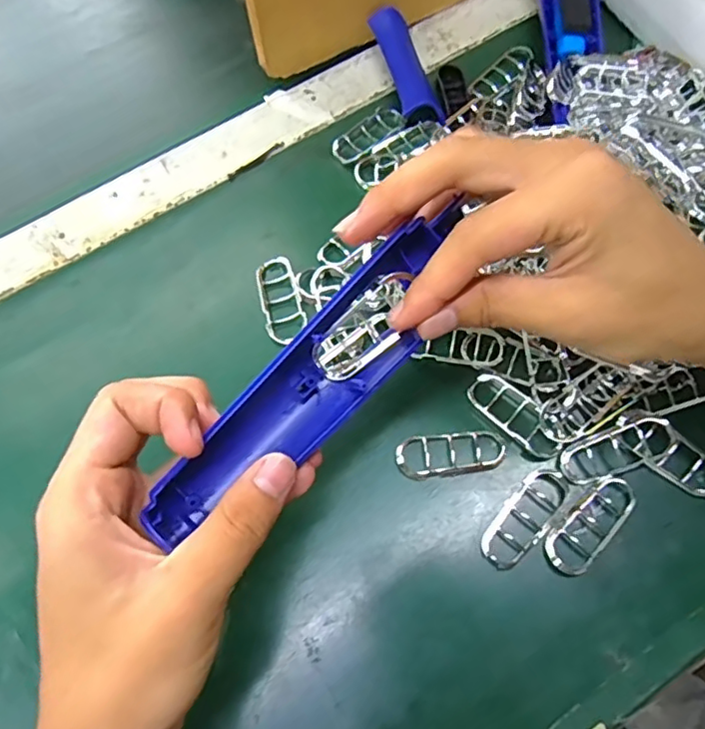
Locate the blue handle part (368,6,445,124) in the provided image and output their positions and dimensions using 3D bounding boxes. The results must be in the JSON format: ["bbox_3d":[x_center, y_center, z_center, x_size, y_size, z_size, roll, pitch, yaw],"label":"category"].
[{"bbox_3d":[0.034,-0.190,0.379,0.027,0.012,0.088,-14,70,-3],"label":"blue handle part"}]

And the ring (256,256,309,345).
[{"bbox_3d":[-0.039,-0.034,0.330,0.022,0.010,0.052,-16,70,-3],"label":"ring"}]

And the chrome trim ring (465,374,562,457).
[{"bbox_3d":[0.082,0.025,0.298,0.020,0.004,0.052,-43,74,-12],"label":"chrome trim ring"}]

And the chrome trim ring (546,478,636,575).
[{"bbox_3d":[0.113,0.074,0.280,0.020,0.009,0.055,42,77,16],"label":"chrome trim ring"}]

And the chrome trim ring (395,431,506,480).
[{"bbox_3d":[0.049,0.044,0.295,0.054,0.006,0.020,-9,70,-1],"label":"chrome trim ring"}]

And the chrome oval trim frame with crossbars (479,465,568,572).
[{"bbox_3d":[0.082,0.072,0.283,0.021,0.008,0.054,37,76,14],"label":"chrome oval trim frame with crossbars"}]

